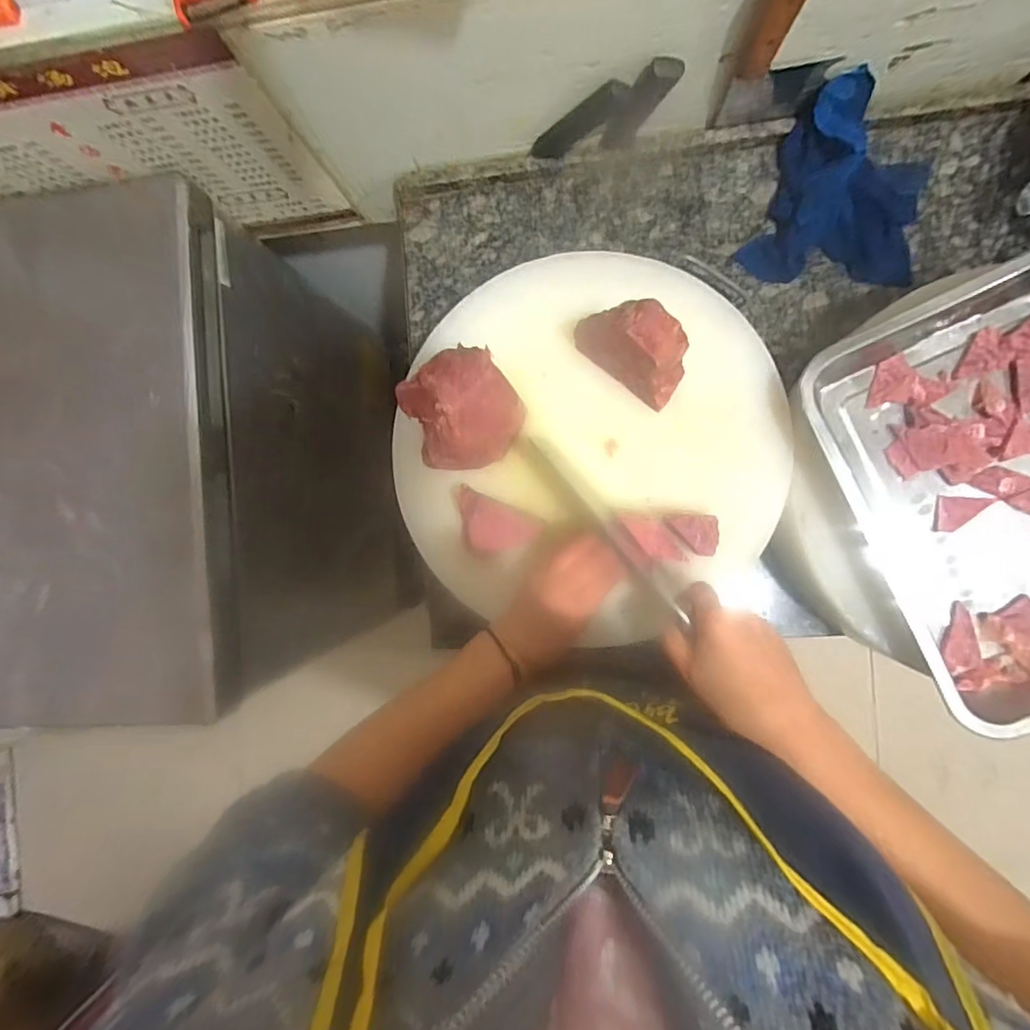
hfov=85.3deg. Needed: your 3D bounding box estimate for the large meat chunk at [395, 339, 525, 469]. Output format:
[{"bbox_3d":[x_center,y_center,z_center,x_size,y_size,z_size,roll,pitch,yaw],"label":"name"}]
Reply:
[{"bbox_3d":[-0.048,-0.088,0.504,0.106,0.084,0.093,-33,87,7],"label":"large meat chunk"}]

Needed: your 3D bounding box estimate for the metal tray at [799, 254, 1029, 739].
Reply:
[{"bbox_3d":[0.422,-0.020,0.469,0.295,0.051,0.350,-24,87,7],"label":"metal tray"}]

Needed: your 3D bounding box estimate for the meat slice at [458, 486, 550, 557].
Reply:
[{"bbox_3d":[-0.021,0.014,0.518,0.082,0.006,0.052,23,100,-4],"label":"meat slice"}]

